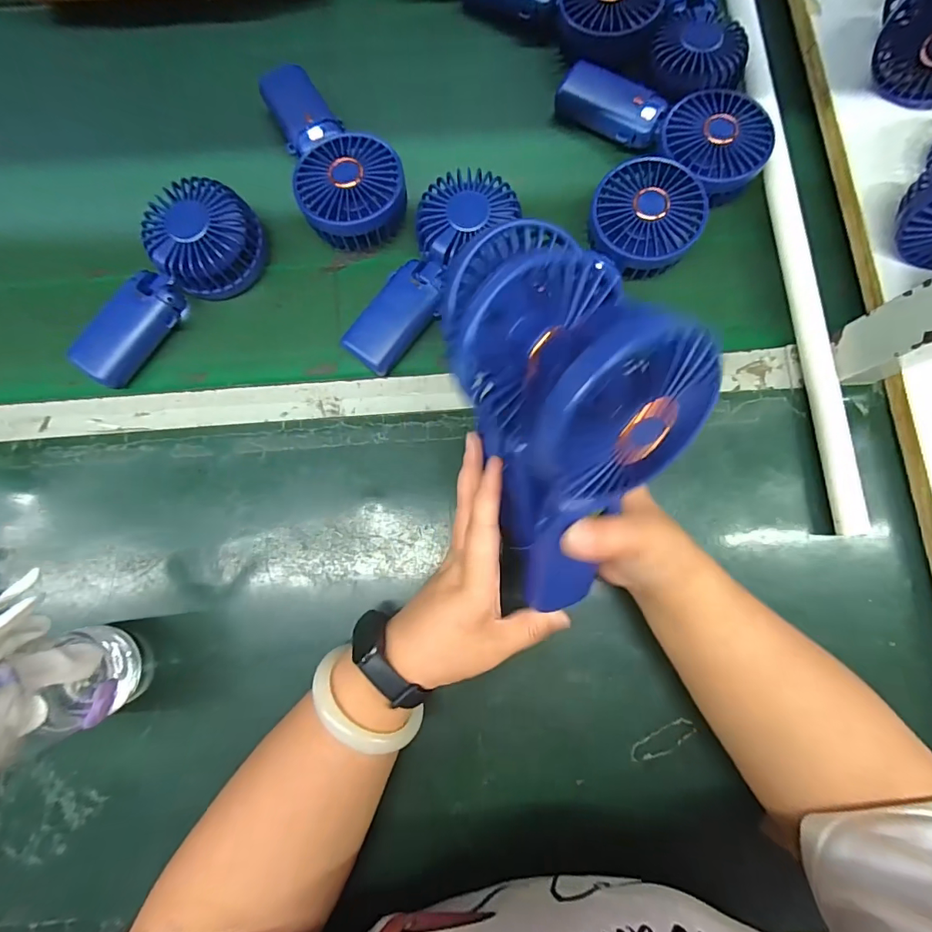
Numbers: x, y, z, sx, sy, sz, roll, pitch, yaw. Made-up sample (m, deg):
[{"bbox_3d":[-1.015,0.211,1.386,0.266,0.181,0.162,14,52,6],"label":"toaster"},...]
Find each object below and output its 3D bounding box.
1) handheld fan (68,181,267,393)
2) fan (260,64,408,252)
[{"bbox_3d":[-0.247,-0.151,0.379,0.180,0.046,0.083,-44,82,-8],"label":"handheld fan"},{"bbox_3d":[-0.111,-0.269,0.392,0.083,0.043,0.181,-22,79,-4],"label":"fan"}]

